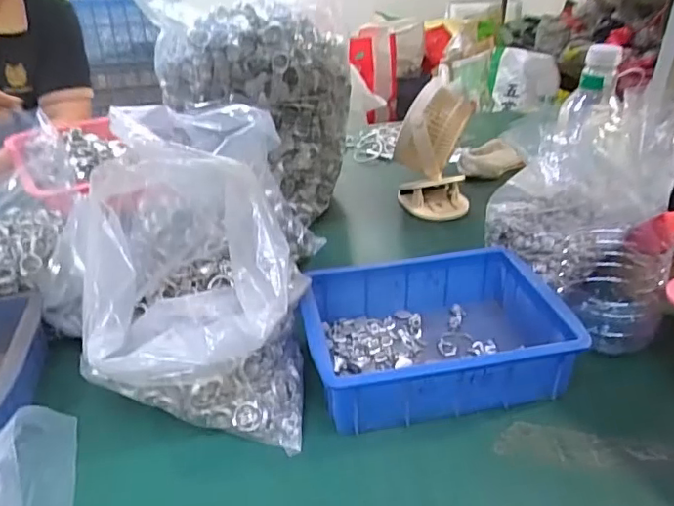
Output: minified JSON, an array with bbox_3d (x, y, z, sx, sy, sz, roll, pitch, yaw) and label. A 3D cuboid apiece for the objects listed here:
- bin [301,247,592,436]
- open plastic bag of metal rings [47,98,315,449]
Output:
[{"bbox_3d":[0.093,0.080,0.553,0.238,0.079,0.174,-5,31,-7],"label":"bin"},{"bbox_3d":[-0.139,0.005,0.558,0.189,0.216,0.332,-5,31,-7],"label":"open plastic bag of metal rings"}]

